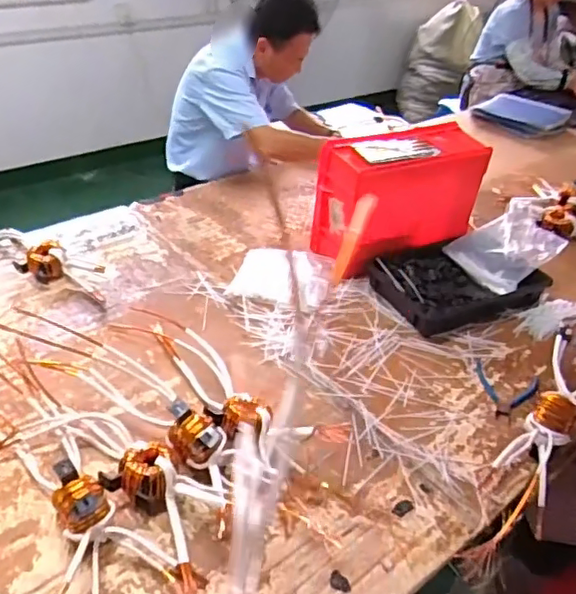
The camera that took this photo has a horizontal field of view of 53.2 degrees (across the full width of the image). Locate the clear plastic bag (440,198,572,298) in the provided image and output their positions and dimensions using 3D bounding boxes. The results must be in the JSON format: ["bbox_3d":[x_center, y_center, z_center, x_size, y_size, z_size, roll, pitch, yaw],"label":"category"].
[{"bbox_3d":[0.536,-0.129,1.388,0.218,0.143,0.192,-15,41,-23],"label":"clear plastic bag"}]

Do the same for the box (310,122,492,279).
[{"bbox_3d":[0.264,-0.239,1.398,0.381,0.278,0.184,-13,40,-21],"label":"box"}]

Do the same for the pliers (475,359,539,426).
[{"bbox_3d":[0.415,0.183,1.109,0.122,0.012,0.132,16,40,17],"label":"pliers"}]

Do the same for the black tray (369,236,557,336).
[{"bbox_3d":[0.397,-0.042,1.357,0.364,0.053,0.260,-13,40,-19],"label":"black tray"}]

